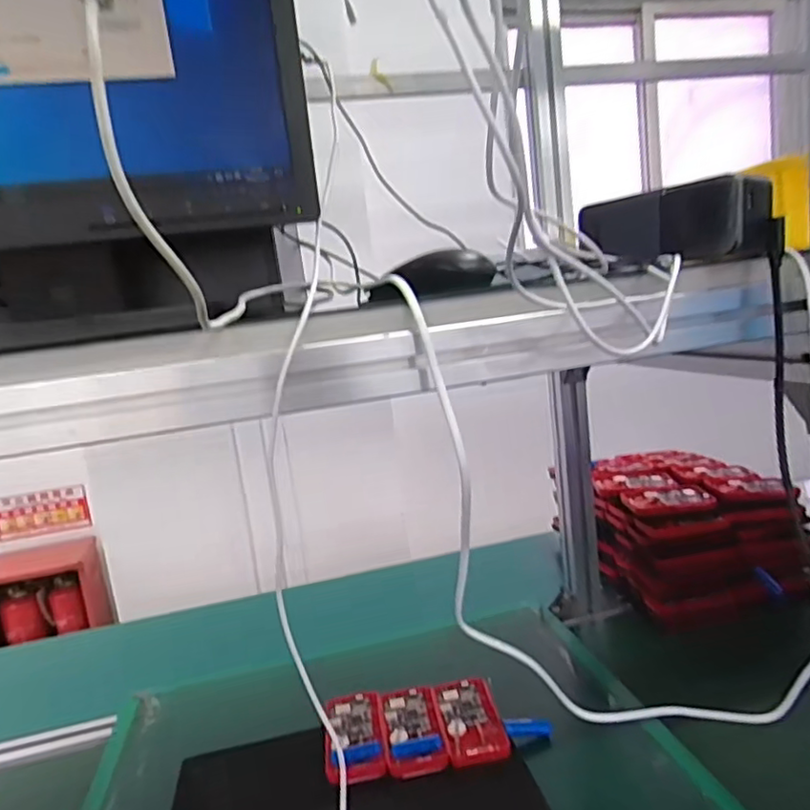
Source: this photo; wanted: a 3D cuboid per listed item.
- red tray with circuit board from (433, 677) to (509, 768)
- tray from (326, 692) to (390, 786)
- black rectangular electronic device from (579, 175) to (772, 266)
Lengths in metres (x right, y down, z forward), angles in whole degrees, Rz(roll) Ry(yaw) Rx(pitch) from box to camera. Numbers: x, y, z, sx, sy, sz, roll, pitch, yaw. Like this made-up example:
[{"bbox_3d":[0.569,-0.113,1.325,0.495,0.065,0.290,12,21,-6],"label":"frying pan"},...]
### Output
[{"bbox_3d":[0.072,0.347,0.680,0.065,0.017,0.119,-8,9,-6],"label":"red tray with circuit board"},{"bbox_3d":[-0.056,0.364,0.679,0.062,0.019,0.120,-8,9,-6],"label":"tray"},{"bbox_3d":[0.198,-0.132,0.457,0.051,0.052,0.134,-13,11,-30],"label":"black rectangular electronic device"}]

